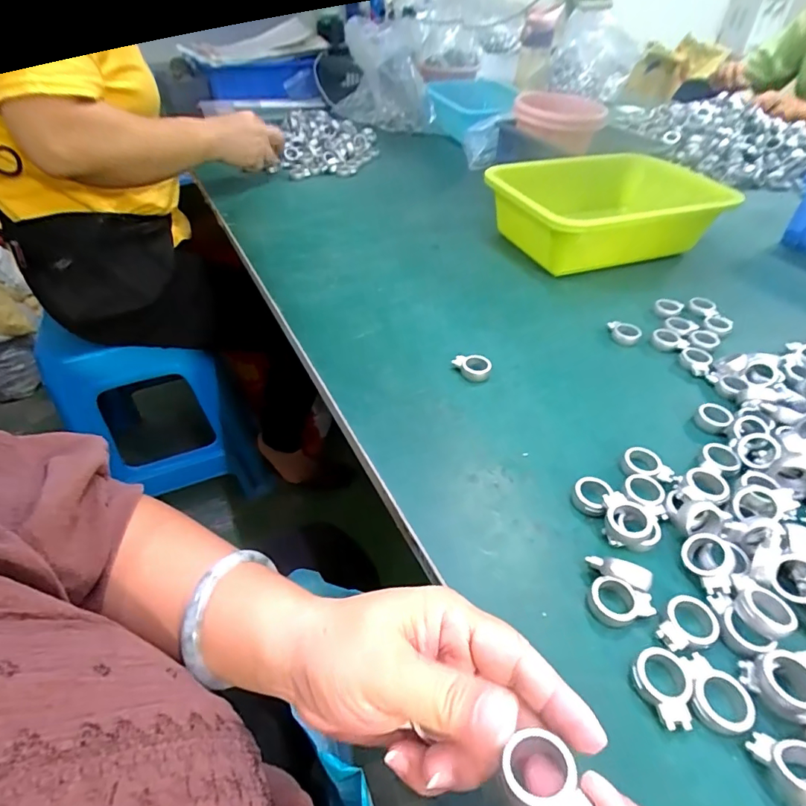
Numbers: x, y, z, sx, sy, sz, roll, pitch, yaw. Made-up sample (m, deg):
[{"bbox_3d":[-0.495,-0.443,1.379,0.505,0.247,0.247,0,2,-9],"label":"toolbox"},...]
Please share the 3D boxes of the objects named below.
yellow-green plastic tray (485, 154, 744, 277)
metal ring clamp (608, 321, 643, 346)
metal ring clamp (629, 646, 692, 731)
[{"bbox_3d":[0.249,-0.250,0.598,0.263,0.075,0.202,-12,46,-13],"label":"yellow-green plastic tray"},{"bbox_3d":[0.219,-0.069,0.461,0.031,0.013,0.024,21,47,19],"label":"metal ring clamp"},{"bbox_3d":[0.130,0.141,0.230,0.026,0.009,0.034,-1,44,-3],"label":"metal ring clamp"}]

